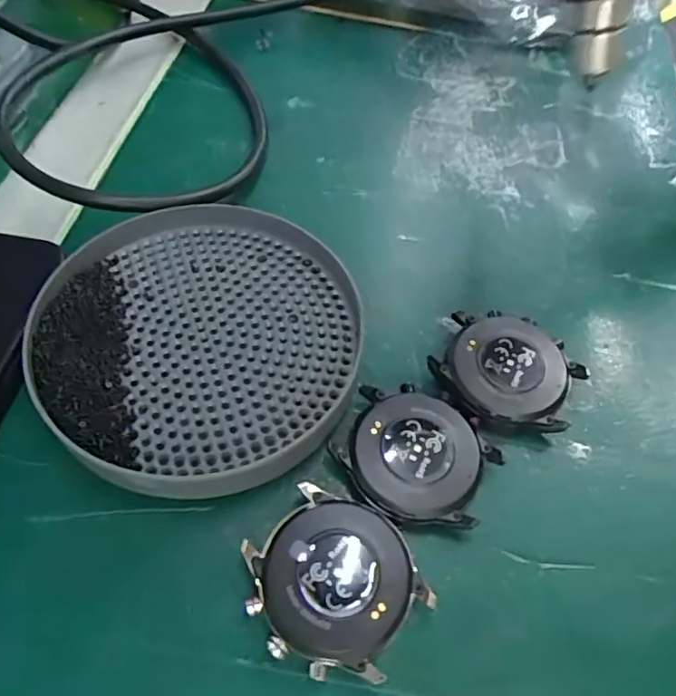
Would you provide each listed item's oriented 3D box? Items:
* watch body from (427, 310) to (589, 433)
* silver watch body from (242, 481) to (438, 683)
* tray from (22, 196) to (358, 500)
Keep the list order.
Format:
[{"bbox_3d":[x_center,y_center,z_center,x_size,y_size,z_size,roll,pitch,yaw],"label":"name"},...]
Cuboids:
[{"bbox_3d":[0.062,0.007,0.212,0.049,0.011,0.047,2,57,-4],"label":"watch body"},{"bbox_3d":[-0.002,0.068,0.169,0.048,0.011,0.045,33,60,16],"label":"silver watch body"},{"bbox_3d":[-0.050,-0.006,0.212,0.111,0.014,0.116,2,57,-4],"label":"tray"}]

